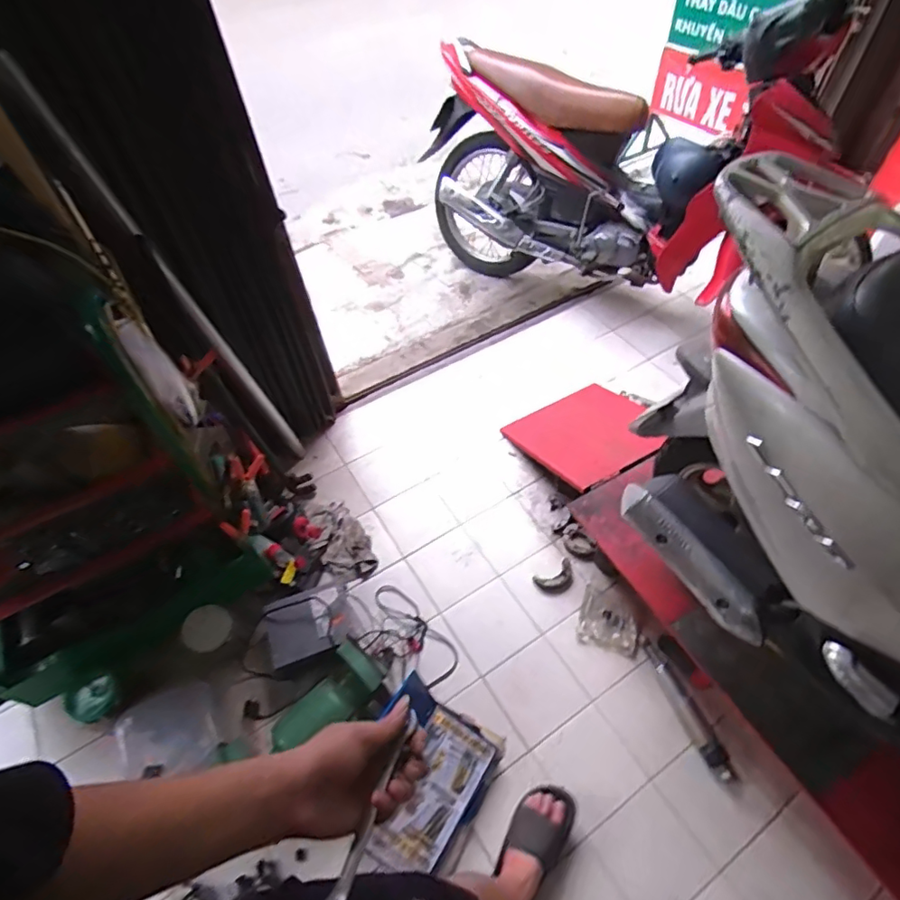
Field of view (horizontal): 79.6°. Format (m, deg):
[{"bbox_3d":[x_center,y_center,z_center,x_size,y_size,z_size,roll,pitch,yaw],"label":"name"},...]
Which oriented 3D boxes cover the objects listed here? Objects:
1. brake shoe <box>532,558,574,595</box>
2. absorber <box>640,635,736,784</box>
[{"bbox_3d":[0.308,0.374,1.561,0.118,0.020,0.079,-23,56,-15],"label":"brake shoe"},{"bbox_3d":[0.581,0.636,1.342,0.054,0.036,0.344,-20,55,-13],"label":"absorber"}]

